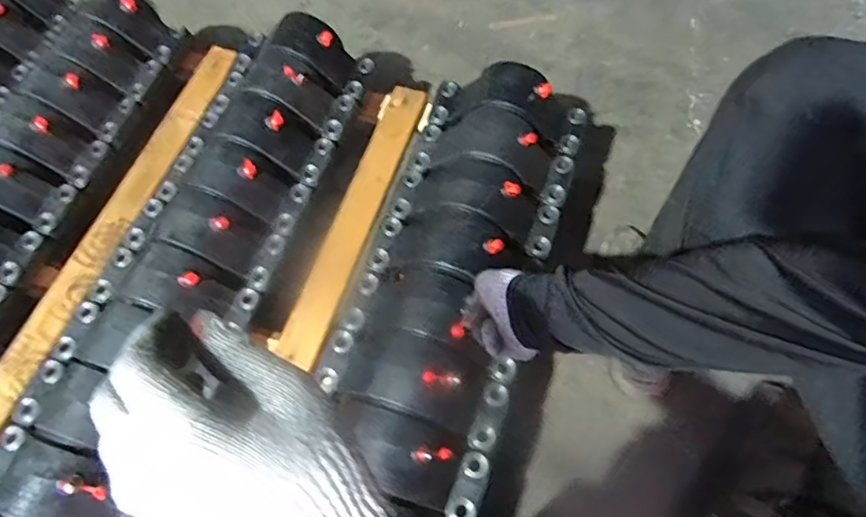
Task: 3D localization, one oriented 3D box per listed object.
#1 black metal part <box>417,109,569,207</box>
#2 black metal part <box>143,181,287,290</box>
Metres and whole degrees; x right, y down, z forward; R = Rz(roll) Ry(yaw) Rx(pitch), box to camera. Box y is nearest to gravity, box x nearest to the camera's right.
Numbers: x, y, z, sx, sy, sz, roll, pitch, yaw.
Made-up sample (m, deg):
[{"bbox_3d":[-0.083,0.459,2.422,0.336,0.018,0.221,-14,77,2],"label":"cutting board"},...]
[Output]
[{"bbox_3d":[0.083,-0.153,0.791,0.231,0.075,0.096,16,66,11],"label":"black metal part"},{"bbox_3d":[-0.331,-0.048,0.771,0.228,0.073,0.105,24,68,14],"label":"black metal part"}]

